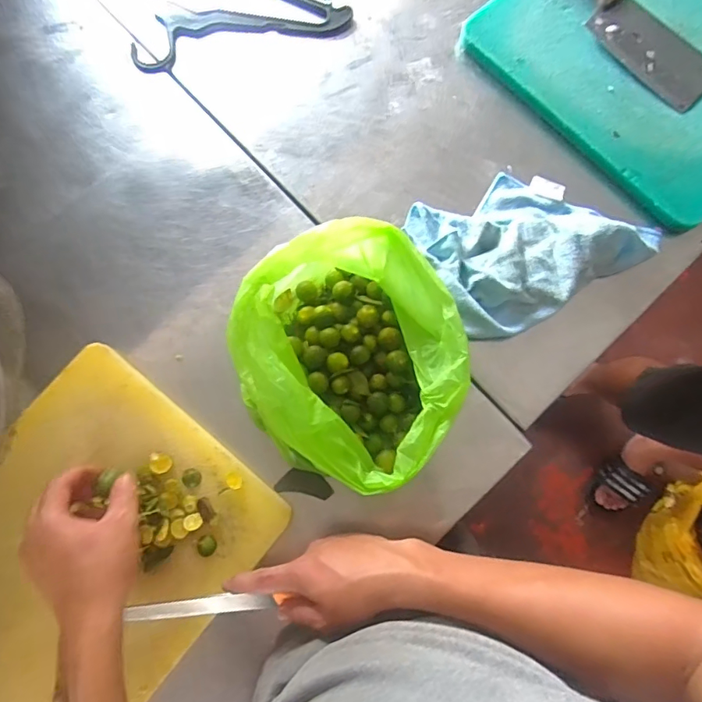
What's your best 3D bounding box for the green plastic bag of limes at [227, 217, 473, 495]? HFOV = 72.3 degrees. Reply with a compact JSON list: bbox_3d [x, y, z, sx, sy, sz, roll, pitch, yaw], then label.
[{"bbox_3d":[0.003,0.008,0.504,0.200,0.123,0.243,-35,81,-7],"label":"green plastic bag of limes"}]

